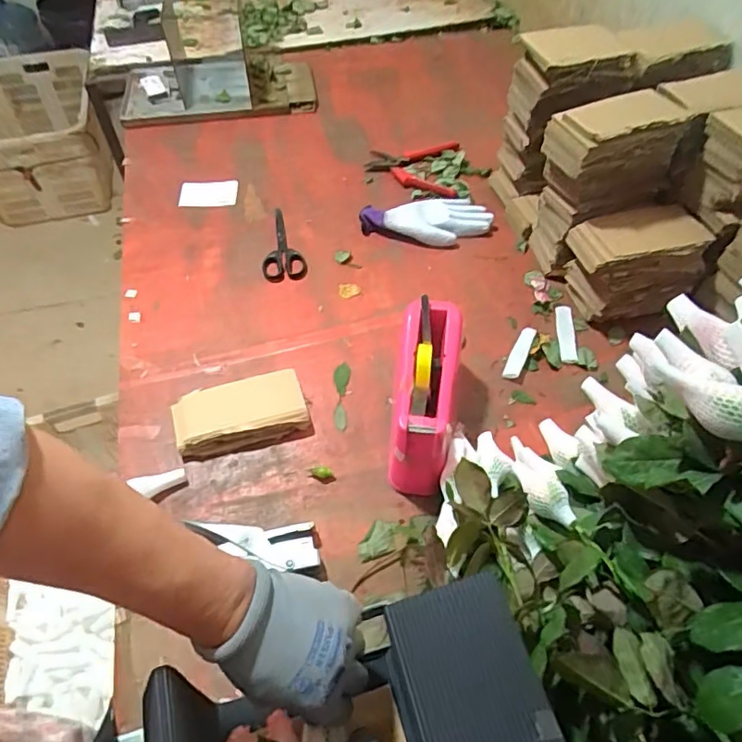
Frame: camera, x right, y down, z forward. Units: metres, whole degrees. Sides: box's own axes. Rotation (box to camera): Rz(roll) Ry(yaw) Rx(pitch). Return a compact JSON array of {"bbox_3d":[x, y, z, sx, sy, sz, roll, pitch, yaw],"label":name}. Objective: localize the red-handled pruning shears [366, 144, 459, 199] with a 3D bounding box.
[{"bbox_3d":[0.071,-0.363,0.995,0.161,0.014,0.154,6,54,5],"label":"red-handled pruning shears"}]

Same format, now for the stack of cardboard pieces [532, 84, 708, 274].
[{"bbox_3d":[0.322,-0.254,0.771,0.181,0.224,0.089,-15,55,-11],"label":"stack of cardboard pieces"}]

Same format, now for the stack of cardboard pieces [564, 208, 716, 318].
[{"bbox_3d":[0.350,-0.140,0.752,0.155,0.112,0.111,-13,54,-9],"label":"stack of cardboard pieces"}]

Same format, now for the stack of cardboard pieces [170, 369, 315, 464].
[{"bbox_3d":[-0.155,0.052,0.673,0.152,0.030,0.086,-11,54,-8],"label":"stack of cardboard pieces"}]

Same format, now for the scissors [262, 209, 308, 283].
[{"bbox_3d":[-0.141,-0.200,0.878,0.064,0.010,0.164,-9,54,-7],"label":"scissors"}]

